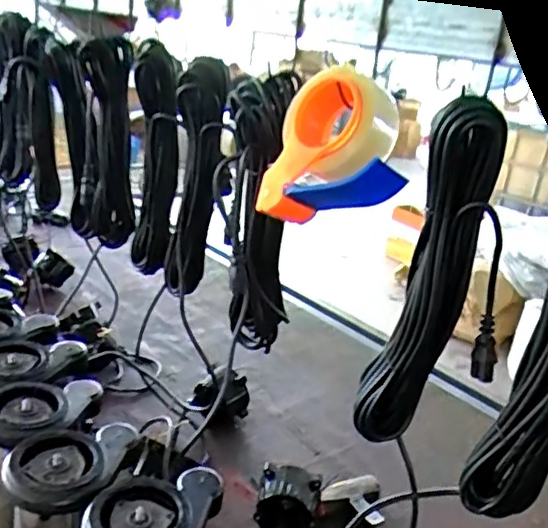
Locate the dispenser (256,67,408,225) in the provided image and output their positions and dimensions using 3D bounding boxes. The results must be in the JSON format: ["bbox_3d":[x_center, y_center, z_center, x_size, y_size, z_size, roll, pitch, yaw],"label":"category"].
[{"bbox_3d":[0.055,-0.123,0.645,0.150,0.136,0.066,-12,-21,36],"label":"dispenser"}]

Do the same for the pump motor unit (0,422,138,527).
[{"bbox_3d":[-0.262,0.311,0.783,0.124,0.187,0.157,9,21,5],"label":"pump motor unit"}]

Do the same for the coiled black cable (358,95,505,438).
[{"bbox_3d":[0.157,0.023,0.577,0.110,0.332,0.033,17,23,25],"label":"coiled black cable"}]

